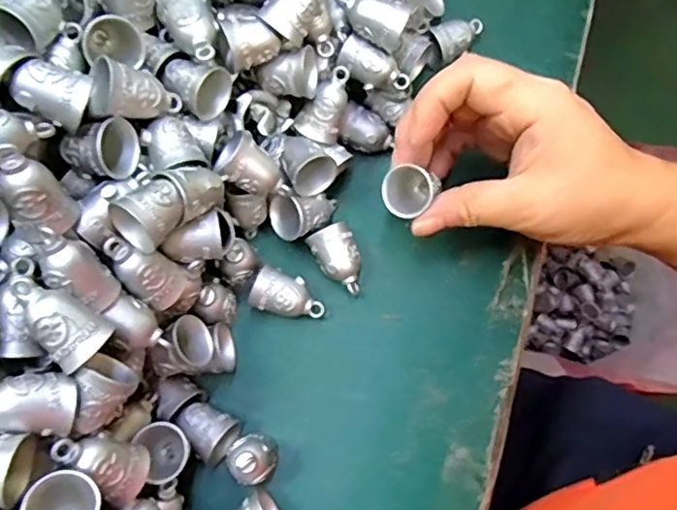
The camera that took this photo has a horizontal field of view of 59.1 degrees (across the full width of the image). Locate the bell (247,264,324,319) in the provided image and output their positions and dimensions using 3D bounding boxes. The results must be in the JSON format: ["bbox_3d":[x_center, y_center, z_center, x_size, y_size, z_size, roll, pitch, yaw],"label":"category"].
[{"bbox_3d":[-0.025,0.022,0.308,0.036,0.020,0.022,18,75,6],"label":"bell"}]

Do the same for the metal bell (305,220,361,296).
[{"bbox_3d":[0.001,0.003,0.314,0.022,0.019,0.035,-30,76,-7],"label":"metal bell"}]

